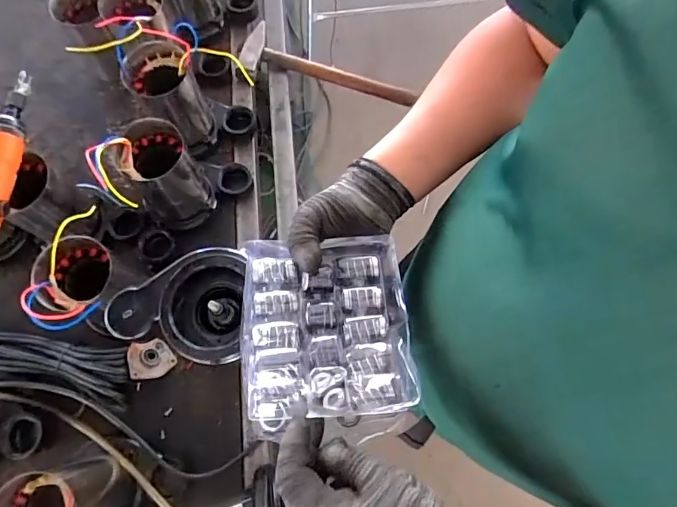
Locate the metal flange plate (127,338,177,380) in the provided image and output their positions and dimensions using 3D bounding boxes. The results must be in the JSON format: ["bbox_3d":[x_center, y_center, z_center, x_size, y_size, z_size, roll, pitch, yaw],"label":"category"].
[{"bbox_3d":[-0.265,0.149,0.659,0.062,0.004,0.052,-6,85,-26],"label":"metal flange plate"}]

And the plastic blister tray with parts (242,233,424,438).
[{"bbox_3d":[-0.010,0.065,0.408,0.143,0.044,0.161,-2,72,-2],"label":"plastic blister tray with parts"}]

